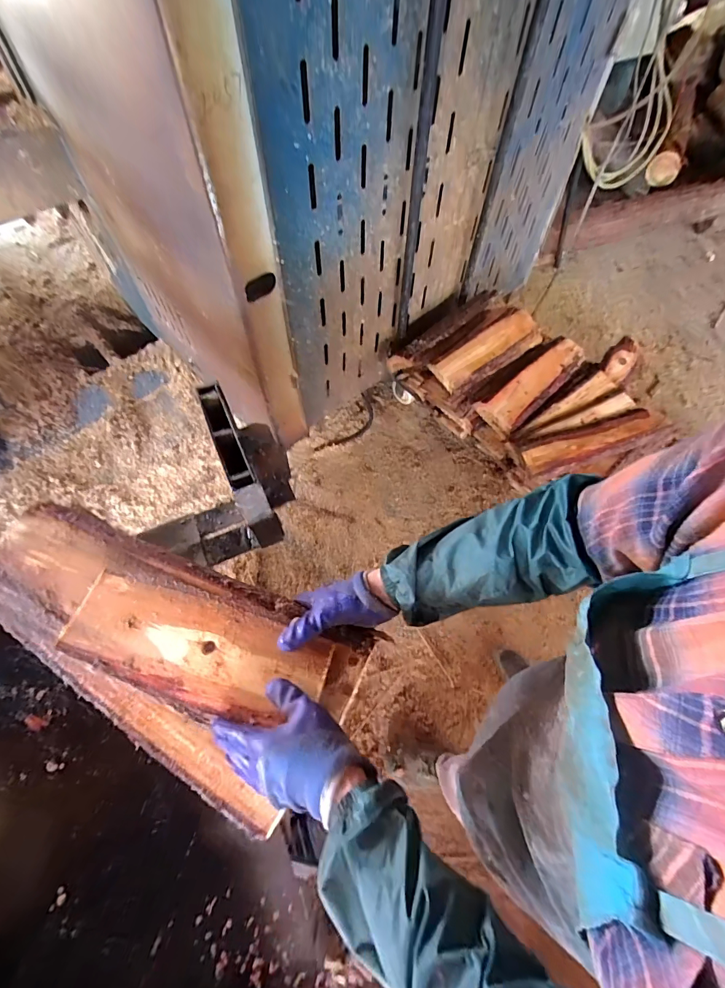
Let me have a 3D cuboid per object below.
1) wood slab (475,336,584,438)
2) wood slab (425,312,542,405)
[{"bbox_3d":[0.615,-0.391,1.360,0.487,0.064,0.144,-35,66,-19],"label":"wood slab"},{"bbox_3d":[0.451,-0.509,1.400,0.463,0.081,0.140,-33,66,-19],"label":"wood slab"}]

